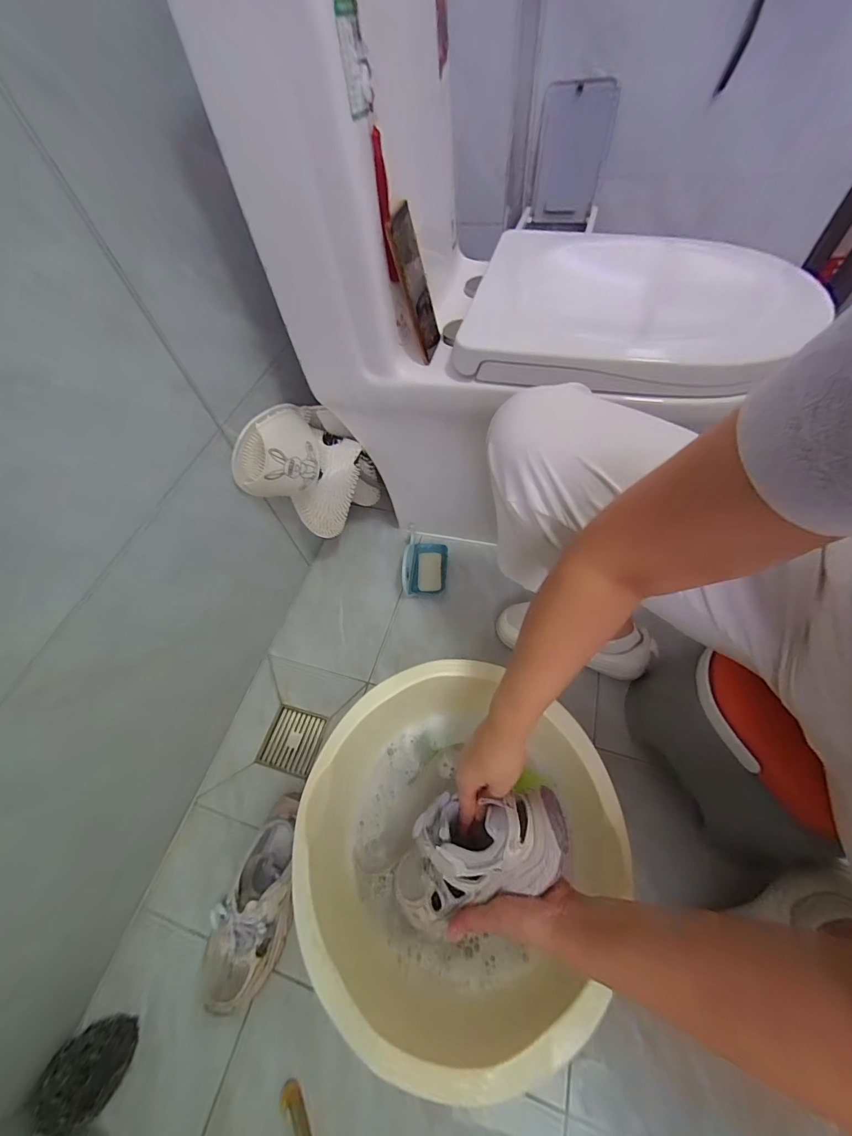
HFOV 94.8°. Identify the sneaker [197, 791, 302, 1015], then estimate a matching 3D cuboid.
[{"bbox_3d":[-0.232,0.459,0.545,0.091,0.102,0.241,12,60,12],"label":"sneaker"}]

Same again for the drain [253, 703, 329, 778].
[{"bbox_3d":[-0.237,0.306,0.701,0.102,0.014,0.100,11,59,12],"label":"drain"}]

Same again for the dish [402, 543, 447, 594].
[{"bbox_3d":[-0.001,-0.002,0.818,0.087,0.053,0.126,4,58,7],"label":"dish"}]

